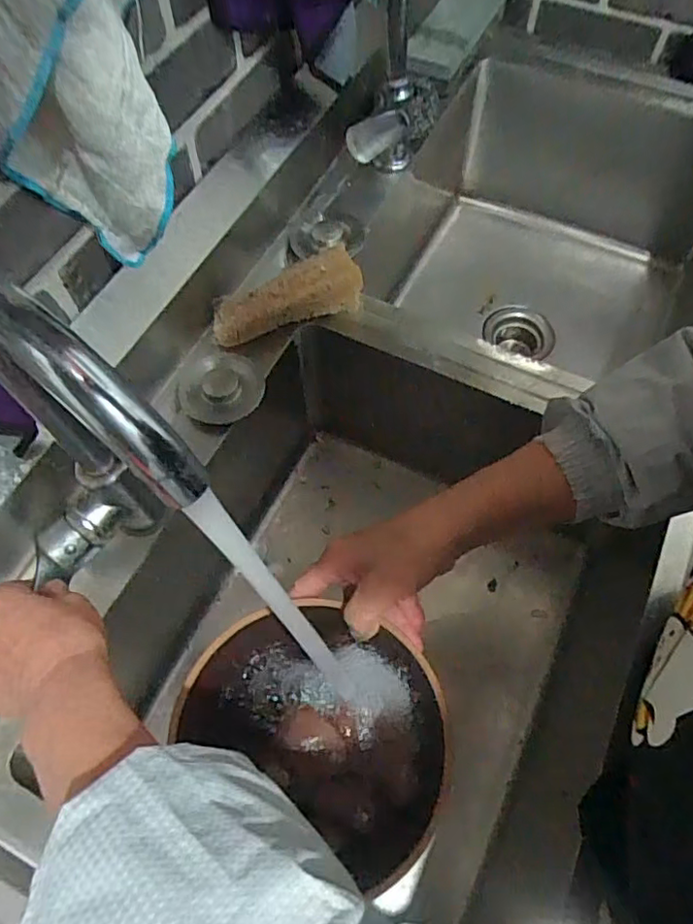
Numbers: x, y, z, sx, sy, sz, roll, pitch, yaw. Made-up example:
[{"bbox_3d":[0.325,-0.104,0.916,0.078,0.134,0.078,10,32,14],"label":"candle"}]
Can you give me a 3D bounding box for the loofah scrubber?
[{"bbox_3d":[-0.063,-0.171,0.632,0.160,0.066,0.048,-16,64,-8],"label":"loofah scrubber"}]

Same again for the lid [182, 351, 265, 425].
[{"bbox_3d":[-0.125,-0.078,0.607,0.077,0.015,0.079,0,63,0],"label":"lid"}]

